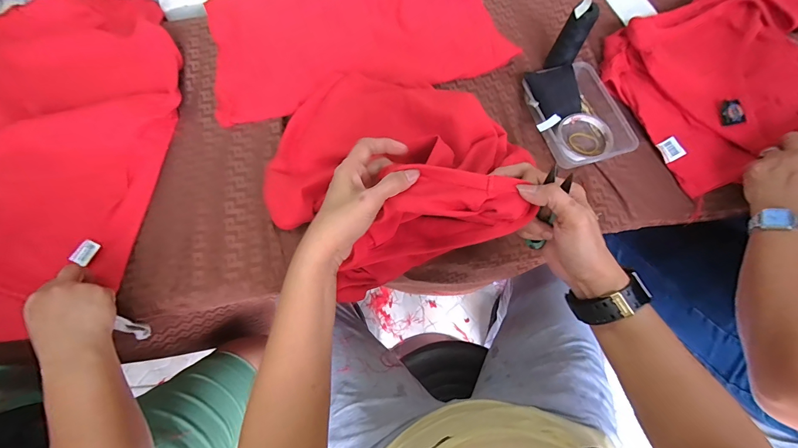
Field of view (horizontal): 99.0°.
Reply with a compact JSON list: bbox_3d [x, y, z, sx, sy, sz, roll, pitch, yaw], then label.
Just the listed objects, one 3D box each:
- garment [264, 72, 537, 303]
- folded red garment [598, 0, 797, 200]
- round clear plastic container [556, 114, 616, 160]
[{"bbox_3d":[-0.022,-0.092,0.424,0.295,0.143,0.352,-38,75,-12],"label":"garment"},{"bbox_3d":[0.582,-0.262,0.553,0.462,0.058,0.346,-28,71,-8],"label":"folded red garment"},{"bbox_3d":[0.289,-0.135,0.531,0.087,0.017,0.080,-1,70,2],"label":"round clear plastic container"}]

